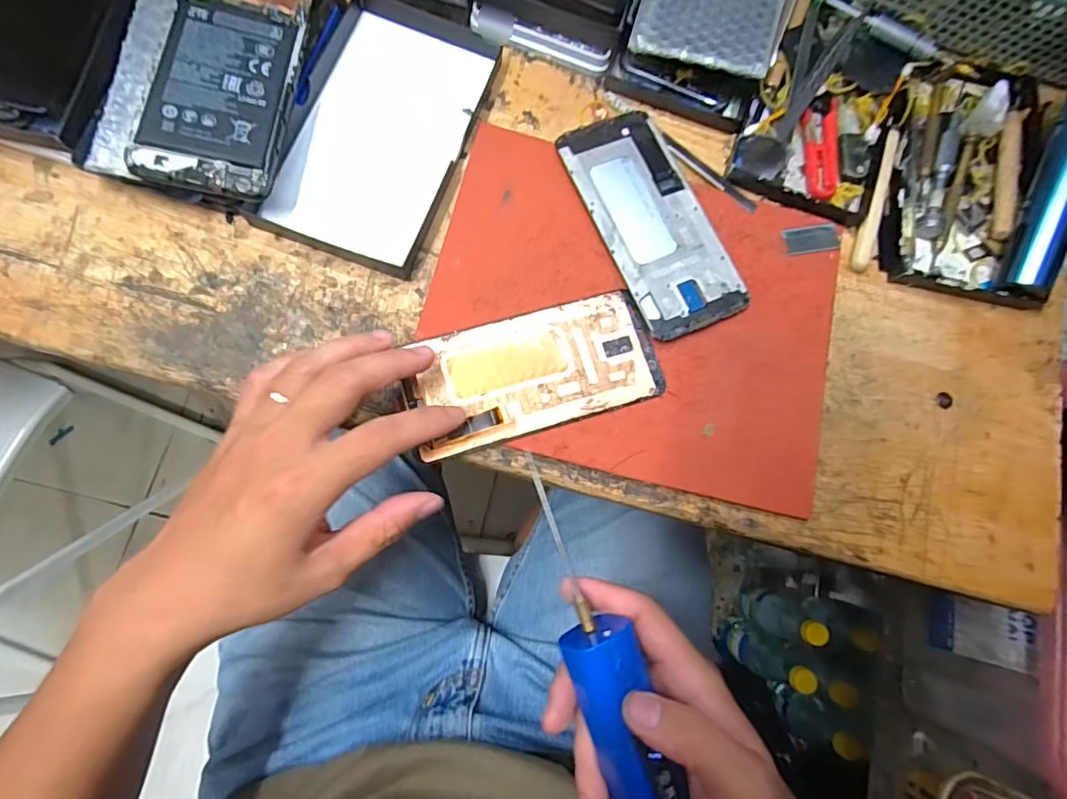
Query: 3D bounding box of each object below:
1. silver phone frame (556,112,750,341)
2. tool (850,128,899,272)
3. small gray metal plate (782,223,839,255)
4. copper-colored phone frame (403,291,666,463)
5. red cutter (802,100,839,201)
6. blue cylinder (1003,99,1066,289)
[{"bbox_3d":[0.074,-0.114,0.329,0.067,0.011,0.150,-24,86,-8],"label":"silver phone frame"},{"bbox_3d":[0.234,-0.137,0.352,0.014,0.007,0.102,17,82,-4],"label":"tool"},{"bbox_3d":[0.189,-0.108,0.349,0.039,0.004,0.020,-12,77,-3],"label":"small gray metal plate"},{"bbox_3d":[0.002,-0.018,0.302,0.146,0.013,0.071,-16,80,-9],"label":"copper-colored phone frame"},{"bbox_3d":[0.199,-0.175,0.360,0.023,0.009,0.076,6,83,-5],"label":"red cutter"},{"bbox_3d":[0.345,-0.146,0.332,0.026,0.021,0.150,16,96,-4],"label":"blue cylinder"}]

